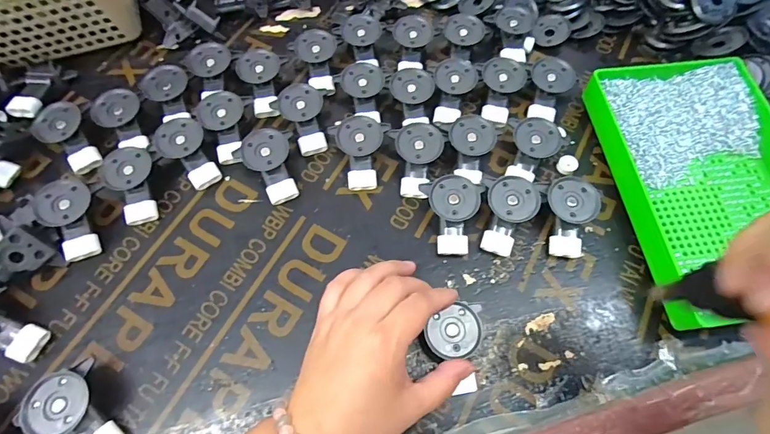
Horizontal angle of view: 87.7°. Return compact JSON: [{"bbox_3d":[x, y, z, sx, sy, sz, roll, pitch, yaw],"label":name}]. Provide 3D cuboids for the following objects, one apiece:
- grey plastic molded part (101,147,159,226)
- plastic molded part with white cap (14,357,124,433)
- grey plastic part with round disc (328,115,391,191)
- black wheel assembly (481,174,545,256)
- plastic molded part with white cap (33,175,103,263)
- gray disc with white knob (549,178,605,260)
[{"bbox_3d":[-0.229,-0.028,0.363,0.039,0.014,0.070,-18,91,-8],"label":"grey plastic molded part"},{"bbox_3d":[-0.225,0.145,0.288,0.045,0.029,0.066,-30,69,-13],"label":"plastic molded part with white cap"},{"bbox_3d":[-0.026,-0.060,0.381,0.050,0.031,0.064,5,66,2],"label":"grey plastic part with round disc"},{"bbox_3d":[0.113,-0.003,0.356,0.049,0.030,0.071,4,66,2],"label":"black wheel assembly"},{"bbox_3d":[-0.275,0.000,0.350,0.038,0.019,0.076,-22,87,-10],"label":"plastic molded part with white cap"},{"bbox_3d":[0.161,0.001,0.353,0.042,0.030,0.066,15,67,7],"label":"gray disc with white knob"}]

